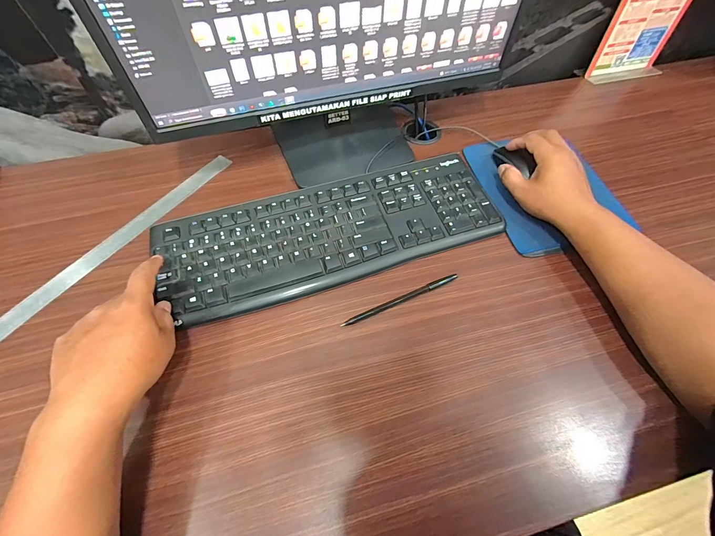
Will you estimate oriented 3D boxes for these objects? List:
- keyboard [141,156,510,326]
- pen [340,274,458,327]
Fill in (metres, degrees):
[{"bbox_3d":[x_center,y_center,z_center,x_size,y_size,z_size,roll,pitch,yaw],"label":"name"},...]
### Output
[{"bbox_3d":[-0.028,-0.051,0.416,0.419,0.018,0.147,-17,61,-10],"label":"keyboard"},{"bbox_3d":[0.051,0.036,0.377,0.148,0.007,0.009,-21,62,-12],"label":"pen"}]

